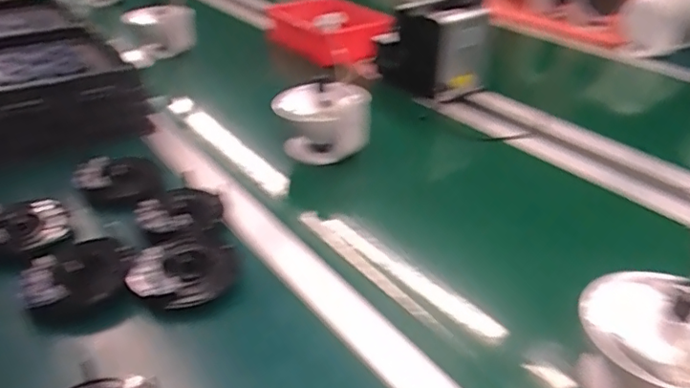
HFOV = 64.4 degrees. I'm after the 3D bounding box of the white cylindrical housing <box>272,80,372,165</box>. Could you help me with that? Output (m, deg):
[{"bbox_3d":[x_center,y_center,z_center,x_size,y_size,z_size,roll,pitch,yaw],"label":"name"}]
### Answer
[{"bbox_3d":[-0.032,-0.096,0.779,0.128,0.102,0.091,-1,33,-4],"label":"white cylindrical housing"}]

